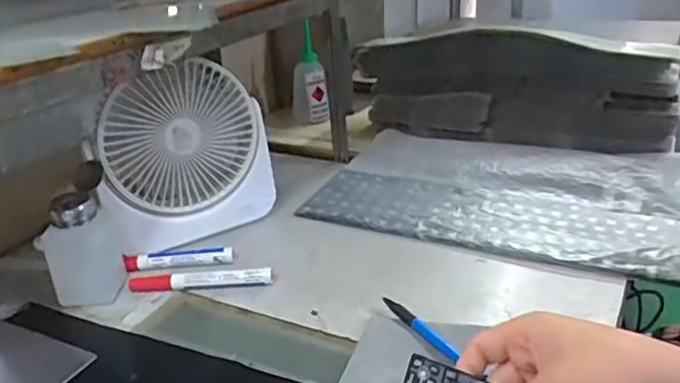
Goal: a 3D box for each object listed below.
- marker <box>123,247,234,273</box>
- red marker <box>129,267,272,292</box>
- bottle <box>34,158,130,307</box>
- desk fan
[{"bbox_3d":[-0.167,0.070,0.622,0.111,0.018,0.013,-6,24,-1],"label":"marker"},{"bbox_3d":[-0.136,0.087,0.586,0.139,0.019,0.017,-5,24,2],"label":"red marker"},{"bbox_3d":[-0.247,0.044,0.575,0.050,0.118,0.063,-6,24,0],"label":"bottle"},{"bbox_3d":[-0.170,-0.043,0.651,0.184,0.189,0.072,-17,27,-24],"label":"desk fan"}]

